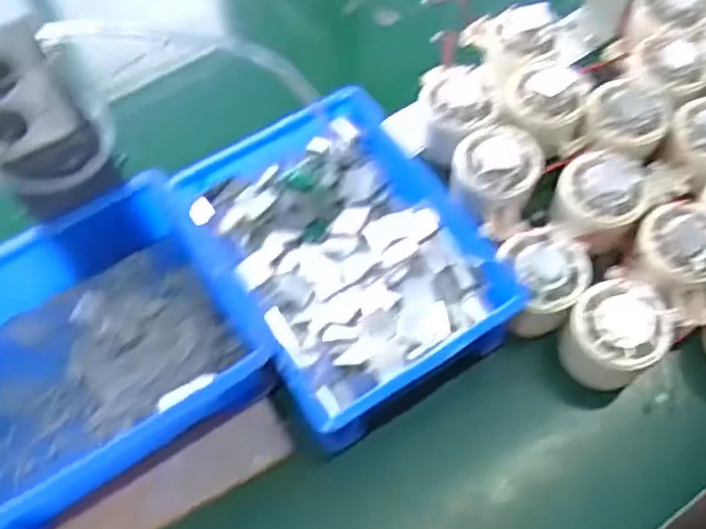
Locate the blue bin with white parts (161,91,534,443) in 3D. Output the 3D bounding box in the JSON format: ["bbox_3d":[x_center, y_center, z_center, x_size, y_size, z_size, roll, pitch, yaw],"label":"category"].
[{"bbox_3d":[-0.004,-0.004,0.462,0.151,0.062,0.196,-27,65,-13],"label":"blue bin with white parts"}]

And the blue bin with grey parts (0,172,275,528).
[{"bbox_3d":[-0.166,0.057,0.420,0.189,0.069,0.140,-31,66,-14],"label":"blue bin with grey parts"}]

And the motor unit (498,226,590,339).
[{"bbox_3d":[0.126,0.012,0.464,0.053,0.051,0.056,0,62,1],"label":"motor unit"}]

